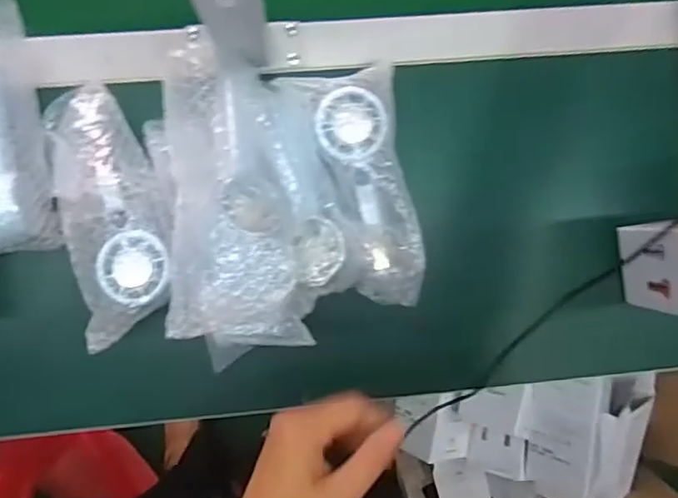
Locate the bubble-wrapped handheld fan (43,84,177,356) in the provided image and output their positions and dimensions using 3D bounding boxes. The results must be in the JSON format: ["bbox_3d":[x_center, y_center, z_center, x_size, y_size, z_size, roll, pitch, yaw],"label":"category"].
[{"bbox_3d":[-0.180,-0.033,0.487,0.094,0.044,0.205,-14,93,-4],"label":"bubble-wrapped handheld fan"}]

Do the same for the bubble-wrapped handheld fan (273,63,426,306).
[{"bbox_3d":[0.024,-0.047,0.495,0.084,0.047,0.196,-12,93,-4],"label":"bubble-wrapped handheld fan"}]

